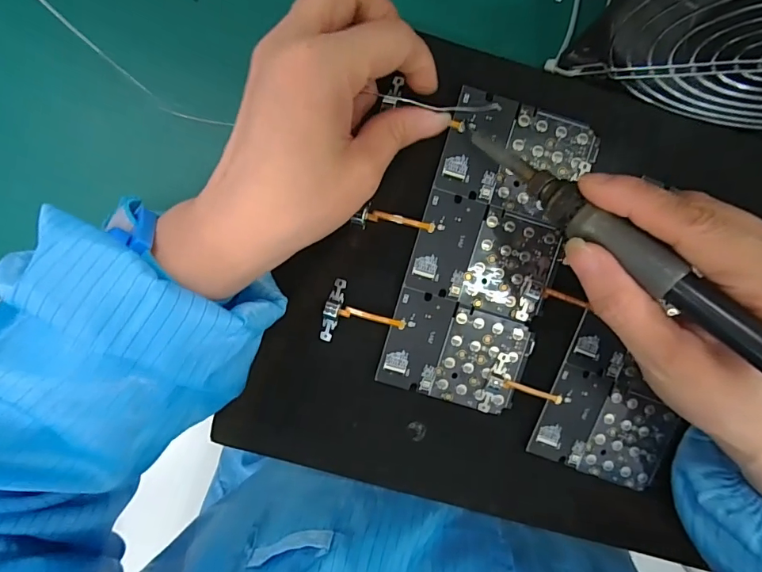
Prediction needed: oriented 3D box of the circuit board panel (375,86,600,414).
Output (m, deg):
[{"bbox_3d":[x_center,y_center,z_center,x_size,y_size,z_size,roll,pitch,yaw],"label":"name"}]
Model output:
[{"bbox_3d":[0.058,-0.016,0.245,0.077,0.006,0.163,15,94,-3],"label":"circuit board panel"}]

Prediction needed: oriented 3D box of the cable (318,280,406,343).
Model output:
[{"bbox_3d":[-0.009,0.017,0.249,0.045,0.004,0.035,10,94,-2],"label":"cable"}]

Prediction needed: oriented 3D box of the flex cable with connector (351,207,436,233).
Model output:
[{"bbox_3d":[0.007,-0.034,0.242,0.043,0.004,0.011,14,94,-3],"label":"flex cable with connector"}]

